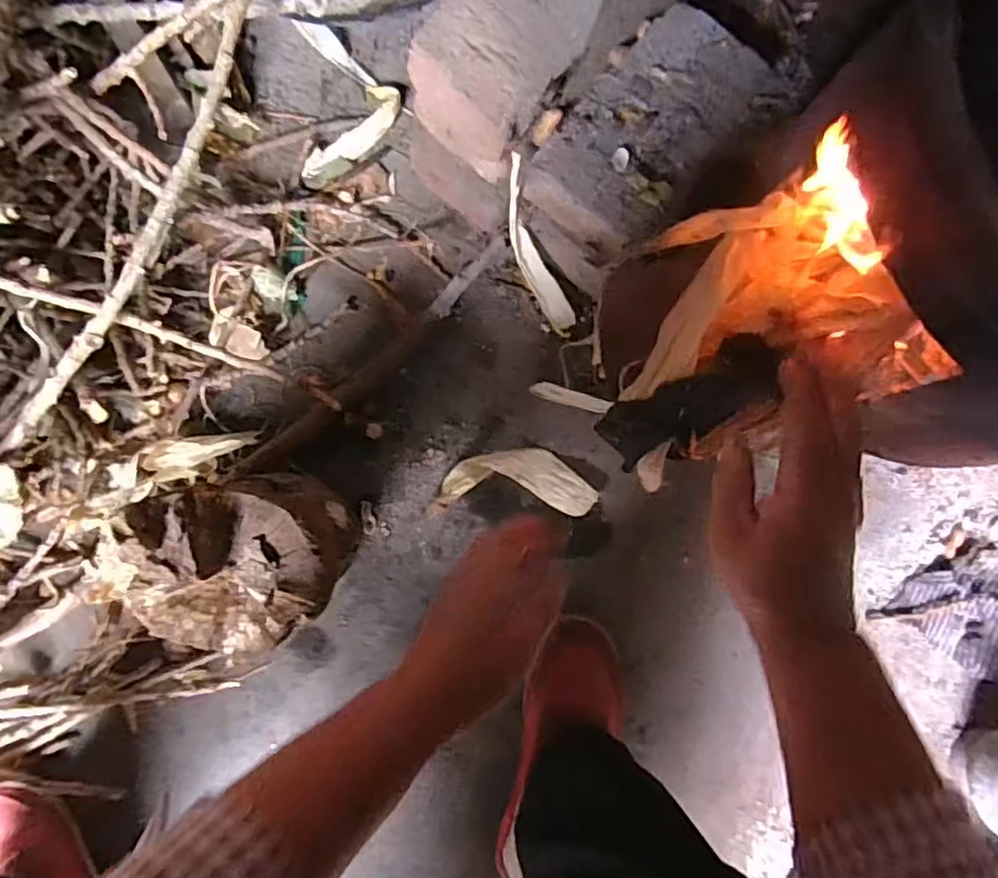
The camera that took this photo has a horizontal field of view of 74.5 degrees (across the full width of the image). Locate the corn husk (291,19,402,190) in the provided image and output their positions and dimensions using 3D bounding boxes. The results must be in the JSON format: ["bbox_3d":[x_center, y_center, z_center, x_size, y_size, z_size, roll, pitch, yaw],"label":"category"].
[{"bbox_3d":[-0.156,-0.355,0.684,0.101,0.026,0.187,-3,84,-5],"label":"corn husk"}]

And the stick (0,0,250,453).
[{"bbox_3d":[-0.261,-0.169,0.487,0.030,0.023,0.420,30,96,0],"label":"stick"}]

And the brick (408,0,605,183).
[{"bbox_3d":[0.025,-0.352,0.544,0.109,0.071,0.228,33,82,0],"label":"brick"}]

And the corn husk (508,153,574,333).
[{"bbox_3d":[0.033,-0.181,0.634,0.024,0.035,0.181,-31,126,-7],"label":"corn husk"}]

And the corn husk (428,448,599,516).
[{"bbox_3d":[0.017,0.041,0.644,0.156,0.027,0.063,2,83,-4],"label":"corn husk"}]

